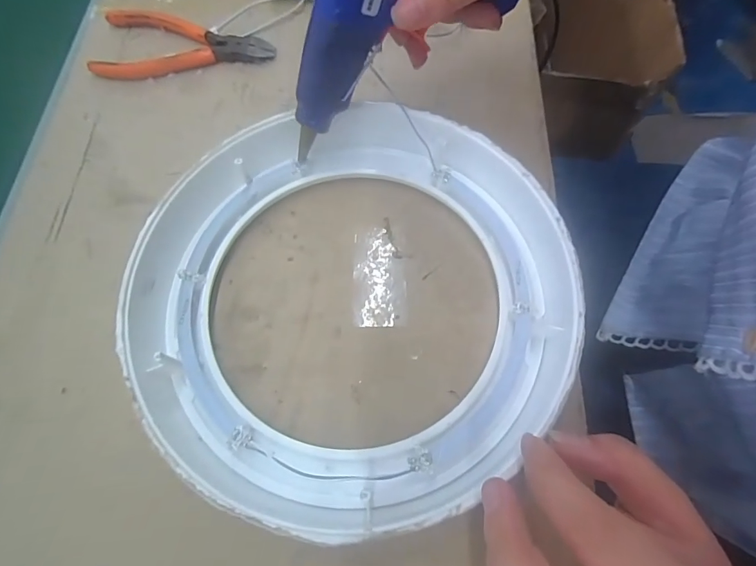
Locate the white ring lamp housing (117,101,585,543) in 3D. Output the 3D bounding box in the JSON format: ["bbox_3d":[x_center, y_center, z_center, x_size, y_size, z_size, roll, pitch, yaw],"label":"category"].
[{"bbox_3d":[-0.013,0.003,0.216,0.214,0.031,0.210,-13,70,-4],"label":"white ring lamp housing"}]

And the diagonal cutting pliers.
[{"bbox_3d":[-0.137,-0.170,0.304,0.124,0.010,0.057,1,67,2],"label":"diagonal cutting pliers"}]

